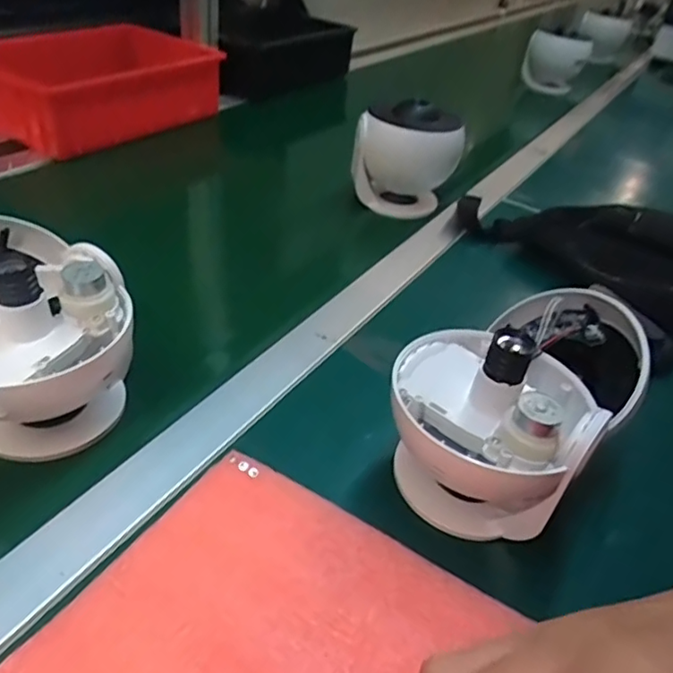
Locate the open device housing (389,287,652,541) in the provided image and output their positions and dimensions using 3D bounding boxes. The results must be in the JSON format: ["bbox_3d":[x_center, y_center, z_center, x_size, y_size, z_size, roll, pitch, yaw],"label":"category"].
[{"bbox_3d":[0.111,0.033,0.375,0.118,0.101,0.178,29,42,27],"label":"open device housing"}]

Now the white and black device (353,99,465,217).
[{"bbox_3d":[0.076,-0.195,0.675,0.104,0.110,0.101,6,38,-2],"label":"white and black device"}]

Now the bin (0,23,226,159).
[{"bbox_3d":[-0.322,-0.348,0.819,0.173,0.102,0.302,26,42,22],"label":"bin"}]

